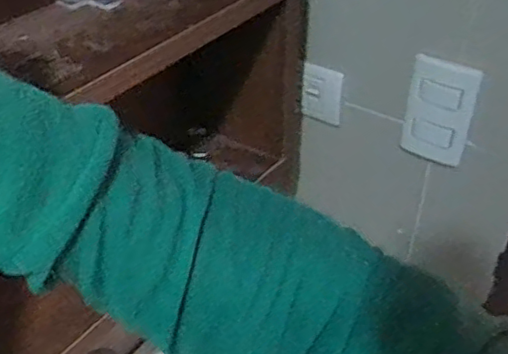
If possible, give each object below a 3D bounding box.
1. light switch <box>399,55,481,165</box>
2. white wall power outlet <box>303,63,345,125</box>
[{"bbox_3d":[0.185,-0.063,0.614,0.073,0.111,0.018,24,45,28],"label":"light switch"},{"bbox_3d":[0.078,-0.094,0.702,0.052,0.069,0.007,25,45,28],"label":"white wall power outlet"}]

